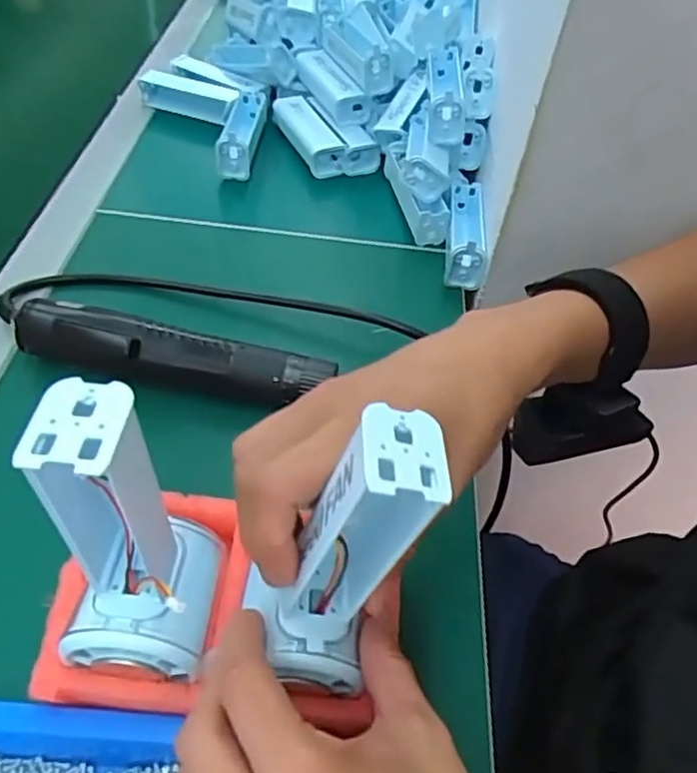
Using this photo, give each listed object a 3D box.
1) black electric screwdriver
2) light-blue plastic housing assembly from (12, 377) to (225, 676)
[{"bbox_3d":[-0.108,-0.015,0.387,0.187,0.039,0.030,11,49,5],"label":"black electric screwdriver"},{"bbox_3d":[-0.079,0.051,0.222,0.052,0.120,0.057,4,49,-1],"label":"light-blue plastic housing assembly"}]

